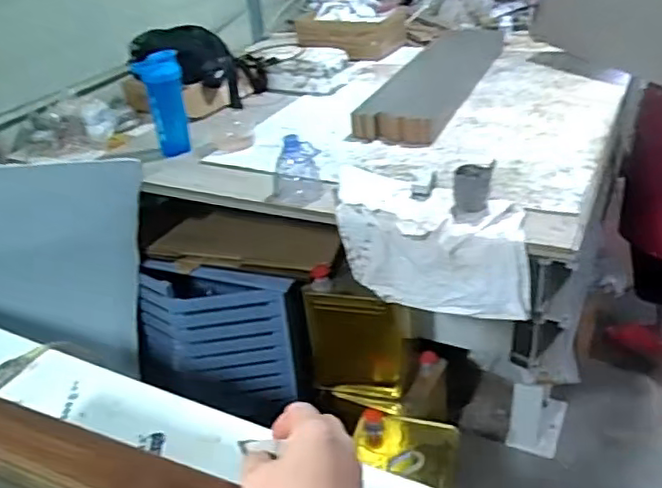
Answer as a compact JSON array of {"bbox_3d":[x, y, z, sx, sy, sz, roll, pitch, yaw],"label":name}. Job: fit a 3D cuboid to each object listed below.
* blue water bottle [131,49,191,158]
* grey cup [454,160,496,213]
[{"bbox_3d":[-0.382,-0.324,1.472,0.099,0.219,0.066,-12,31,-10],"label":"blue water bottle"},{"bbox_3d":[0.256,-0.098,1.145,0.071,0.073,0.068,3,32,15],"label":"grey cup"}]

